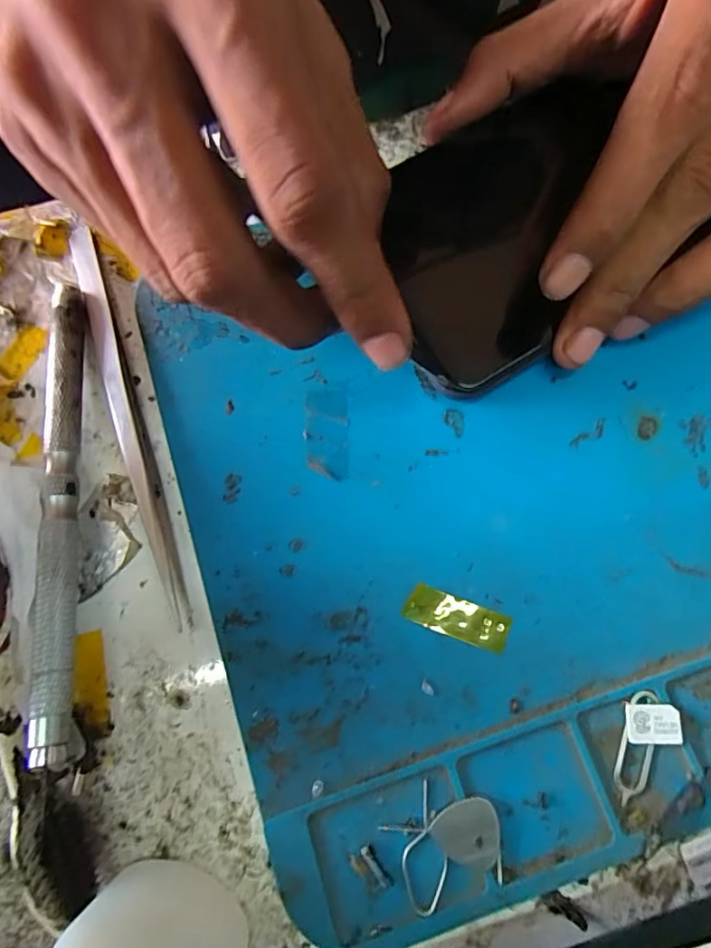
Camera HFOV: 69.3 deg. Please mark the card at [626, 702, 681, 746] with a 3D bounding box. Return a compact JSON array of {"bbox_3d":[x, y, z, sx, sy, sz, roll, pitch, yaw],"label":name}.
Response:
[{"bbox_3d":[0.072,0.060,0.124,0.012,0.004,0.009,-2,72,8],"label":"card"}]

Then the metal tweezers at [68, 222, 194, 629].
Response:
[{"bbox_3d":[-0.068,-0.020,0.150,0.009,0.007,0.130,-19,74,-4],"label":"metal tweezers"}]

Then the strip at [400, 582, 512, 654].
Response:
[{"bbox_3d":[0.026,0.037,0.133,0.026,0.004,0.010,20,75,5],"label":"strip"}]

